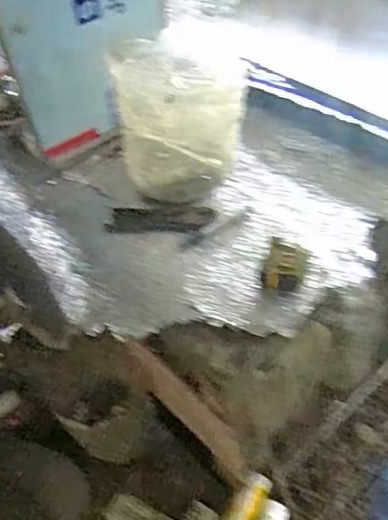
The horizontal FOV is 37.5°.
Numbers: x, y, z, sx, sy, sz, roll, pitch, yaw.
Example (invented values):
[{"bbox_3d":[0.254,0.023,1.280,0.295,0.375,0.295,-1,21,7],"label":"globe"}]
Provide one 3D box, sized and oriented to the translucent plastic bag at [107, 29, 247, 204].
[{"bbox_3d":[-0.021,-0.211,0.862,0.121,0.228,0.141,28,59,25],"label":"translucent plastic bag"}]

